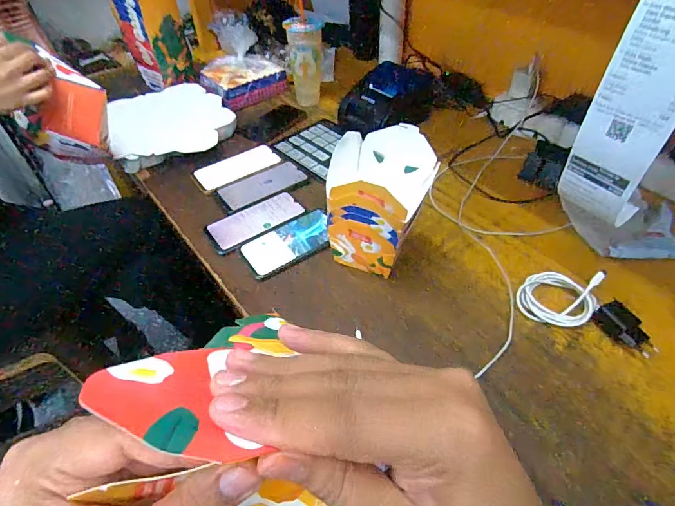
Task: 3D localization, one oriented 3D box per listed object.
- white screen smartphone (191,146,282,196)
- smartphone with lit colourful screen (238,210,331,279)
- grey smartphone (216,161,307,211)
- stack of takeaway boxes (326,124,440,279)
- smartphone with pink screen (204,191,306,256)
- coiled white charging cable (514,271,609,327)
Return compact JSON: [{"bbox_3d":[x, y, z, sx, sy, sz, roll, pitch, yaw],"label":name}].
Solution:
[{"bbox_3d":[-0.198,-0.167,0.767,0.168,0.015,0.081,-33,55,-27],"label":"white screen smartphone"},{"bbox_3d":[-0.075,-0.018,0.624,0.151,0.008,0.078,-28,53,-23],"label":"smartphone with lit colourful screen"},{"bbox_3d":[-0.138,-0.127,0.729,0.155,0.010,0.077,-28,53,-23],"label":"grey smartphone"},{"bbox_3d":[0.055,-0.061,0.546,0.123,0.186,0.112,14,51,15],"label":"stack of takeaway boxes"},{"bbox_3d":[-0.140,-0.060,0.660,0.162,0.008,0.081,-30,53,-25],"label":"smartphone with pink screen"},{"bbox_3d":[0.305,0.057,0.544,0.099,0.036,0.086,19,52,18],"label":"coiled white charging cable"}]

